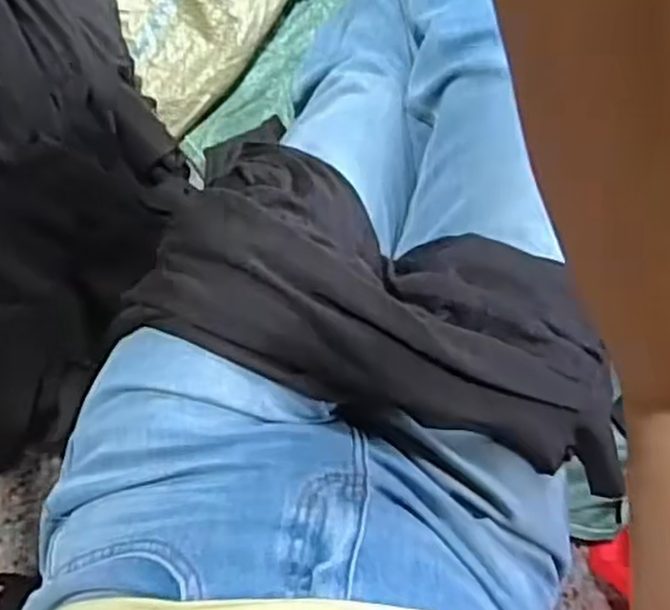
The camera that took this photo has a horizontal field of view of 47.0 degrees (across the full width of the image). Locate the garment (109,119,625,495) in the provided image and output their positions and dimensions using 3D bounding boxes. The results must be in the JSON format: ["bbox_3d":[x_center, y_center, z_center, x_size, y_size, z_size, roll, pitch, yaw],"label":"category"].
[{"bbox_3d":[0.034,-0.001,0.521,0.338,0.104,0.155,24,89,12],"label":"garment"}]

